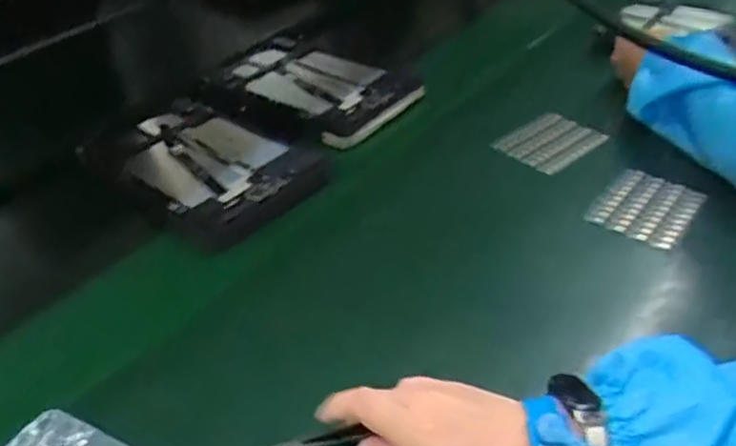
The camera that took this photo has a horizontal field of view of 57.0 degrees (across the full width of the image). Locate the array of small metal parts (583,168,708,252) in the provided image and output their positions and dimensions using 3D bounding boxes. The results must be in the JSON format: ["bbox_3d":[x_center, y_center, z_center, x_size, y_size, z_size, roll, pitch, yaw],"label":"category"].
[{"bbox_3d":[0.255,-0.014,0.625,0.083,0.014,0.075,27,70,29],"label":"array of small metal parts"}]

